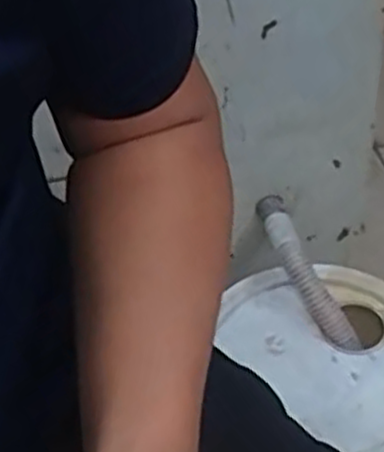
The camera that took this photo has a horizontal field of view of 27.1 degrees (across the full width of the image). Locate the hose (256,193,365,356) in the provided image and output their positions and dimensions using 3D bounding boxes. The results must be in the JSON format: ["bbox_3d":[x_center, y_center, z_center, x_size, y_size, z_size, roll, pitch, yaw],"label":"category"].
[{"bbox_3d":[0.140,0.058,0.982,0.040,0.034,0.214,-24,75,-18],"label":"hose"}]

